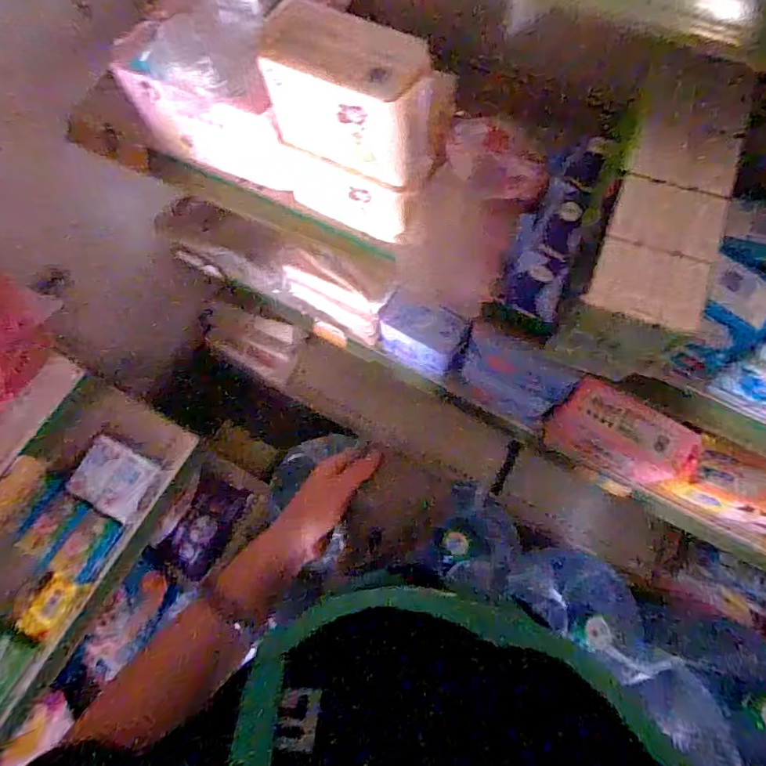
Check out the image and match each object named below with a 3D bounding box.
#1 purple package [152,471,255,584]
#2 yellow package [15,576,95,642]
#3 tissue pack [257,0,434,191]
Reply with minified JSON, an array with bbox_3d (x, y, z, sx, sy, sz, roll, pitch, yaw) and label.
[{"bbox_3d":[-0.439,0.351,1.212,0.137,0.028,0.227,40,59,-23],"label":"purple package"},{"bbox_3d":[-0.579,0.390,0.858,0.071,0.011,0.107,43,74,-27],"label":"yellow package"},{"bbox_3d":[-0.033,-0.294,0.511,0.192,0.115,0.075,28,73,13],"label":"tissue pack"}]

